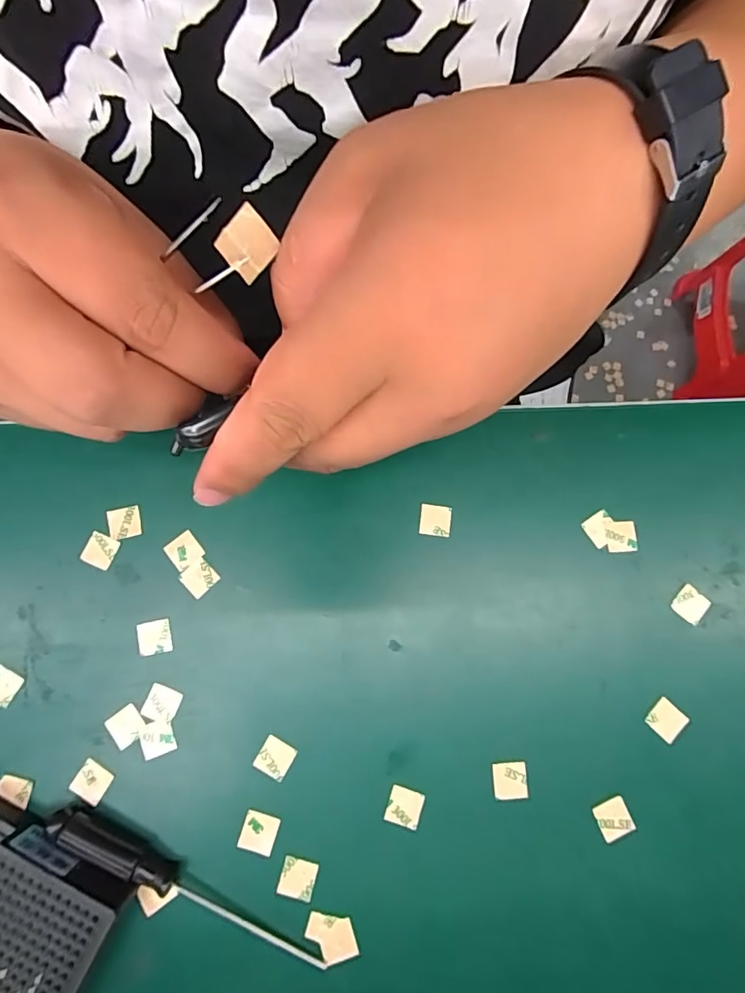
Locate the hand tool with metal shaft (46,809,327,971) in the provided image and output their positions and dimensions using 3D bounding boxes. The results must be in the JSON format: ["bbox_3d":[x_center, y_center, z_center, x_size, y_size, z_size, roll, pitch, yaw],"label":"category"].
[{"bbox_3d":[-0.082,0.170,0.212,0.128,0.014,0.011,29,80,4],"label":"hand tool with metal shaft"}]

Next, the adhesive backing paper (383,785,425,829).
[{"bbox_3d":[0.014,0.143,0.226,0.016,0.004,0.015,15,78,3],"label":"adhesive backing paper"}]

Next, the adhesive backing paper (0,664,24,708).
[{"bbox_3d":[-0.175,0.089,0.231,0.015,0.004,0.015,28,72,1],"label":"adhesive backing paper"}]

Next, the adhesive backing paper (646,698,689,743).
[{"bbox_3d":[0.141,0.107,0.235,0.015,0.004,0.016,42,82,6],"label":"adhesive backing paper"}]

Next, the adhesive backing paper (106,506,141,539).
[{"bbox_3d":[-0.125,0.013,0.247,0.015,0.004,0.015,-13,82,-8],"label":"adhesive backing paper"}]

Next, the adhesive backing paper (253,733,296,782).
[{"bbox_3d":[-0.045,0.122,0.229,0.016,0.004,0.016,30,80,4],"label":"adhesive backing paper"}]

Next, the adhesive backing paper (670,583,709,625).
[{"bbox_3d":[0.159,0.054,0.245,0.015,0.004,0.015,38,88,10],"label":"adhesive backing paper"}]

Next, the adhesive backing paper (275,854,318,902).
[{"bbox_3d":[-0.034,0.171,0.220,0.015,0.004,0.015,14,77,0],"label":"adhesive backing paper"}]

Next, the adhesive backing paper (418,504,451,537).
[{"bbox_3d":[0.032,0.012,0.250,0.016,0.004,0.015,7,84,4],"label":"adhesive backing paper"}]

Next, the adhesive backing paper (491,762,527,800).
[{"bbox_3d":[0.064,0.133,0.229,0.016,0.004,0.016,-3,79,3],"label":"adhesive backing paper"}]

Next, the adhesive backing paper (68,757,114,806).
[{"bbox_3d":[-0.128,0.131,0.224,0.015,0.004,0.016,31,78,3],"label":"adhesive backing paper"}]

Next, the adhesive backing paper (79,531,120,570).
[{"bbox_3d":[-0.135,0.026,0.242,0.015,0.004,0.016,21,80,2],"label":"adhesive backing paper"}]

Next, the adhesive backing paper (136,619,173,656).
[{"bbox_3d":[-0.105,0.068,0.237,0.016,0.004,0.015,-10,81,-5],"label":"adhesive backing paper"}]

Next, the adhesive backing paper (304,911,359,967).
[{"bbox_3d":[-0.018,0.193,0.216,0.019,0.004,0.021,-15,78,-7],"label":"adhesive backing paper"}]

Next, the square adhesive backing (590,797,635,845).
[{"bbox_3d":[0.112,0.149,0.227,0.016,0.004,0.016,-24,79,3],"label":"square adhesive backing"}]

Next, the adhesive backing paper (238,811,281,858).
[{"bbox_3d":[-0.052,0.153,0.223,0.016,0.004,0.016,16,78,0],"label":"adhesive backing paper"}]

